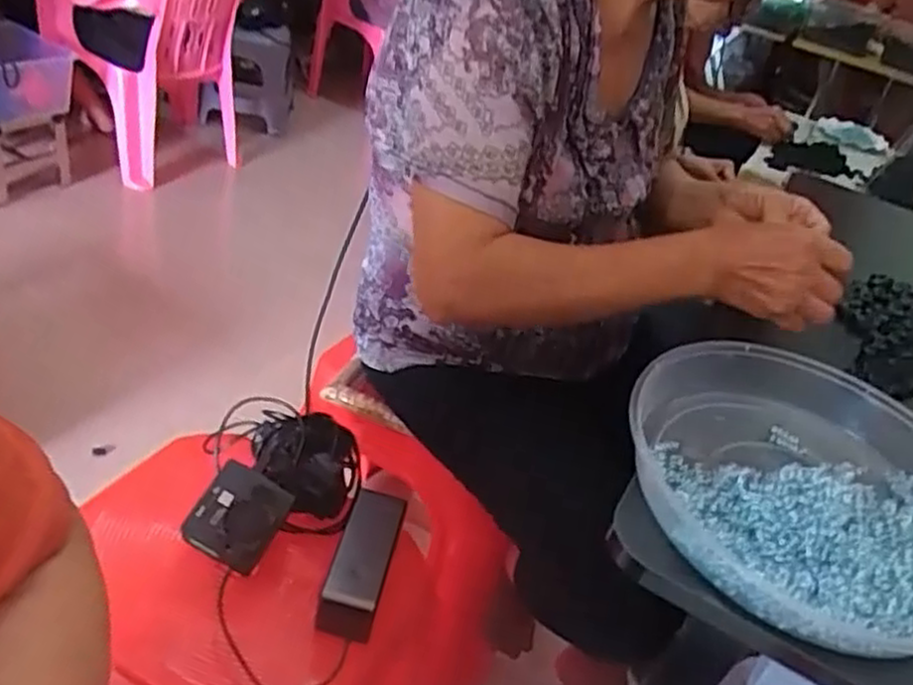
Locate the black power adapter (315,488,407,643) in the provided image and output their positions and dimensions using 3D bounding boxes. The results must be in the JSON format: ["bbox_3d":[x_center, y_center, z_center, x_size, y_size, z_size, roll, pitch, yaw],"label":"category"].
[{"bbox_3d":[-0.082,0.193,0.687,0.049,0.040,0.138,10,36,5],"label":"black power adapter"}]

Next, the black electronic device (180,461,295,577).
[{"bbox_3d":[-0.196,0.159,0.691,0.077,0.035,0.082,26,67,17],"label":"black electronic device"}]

